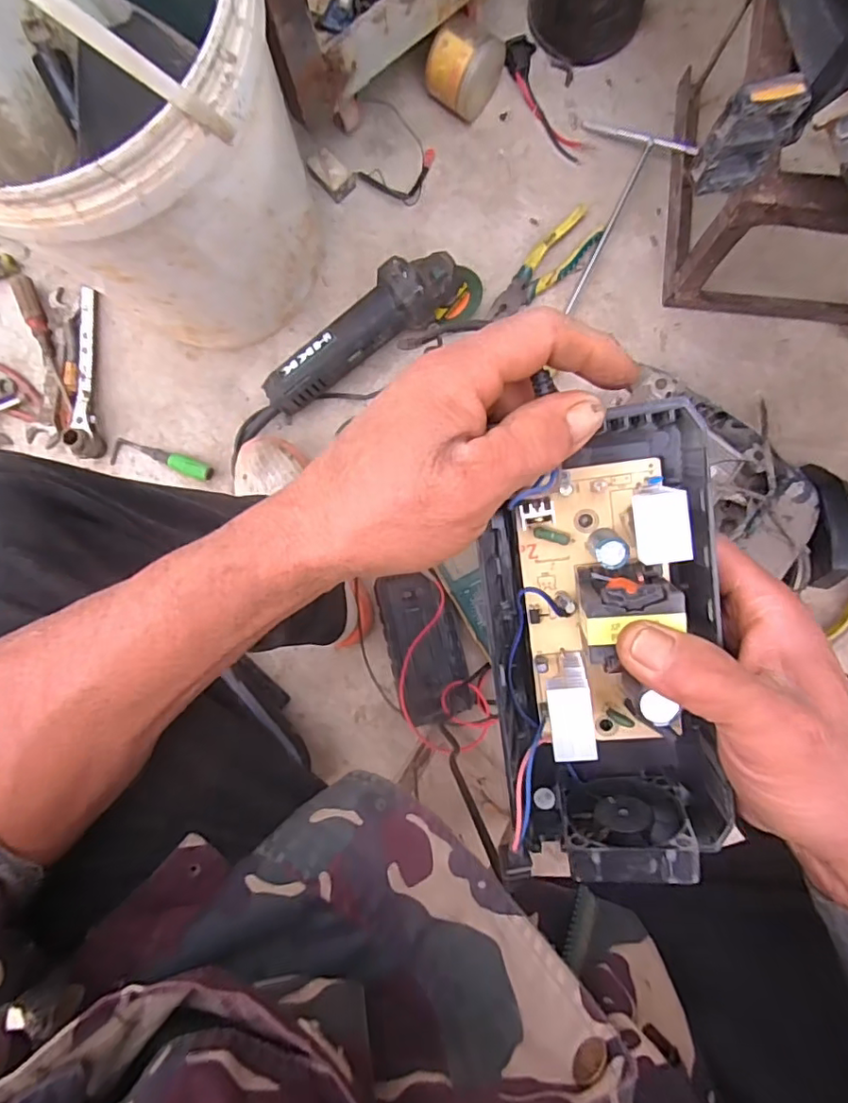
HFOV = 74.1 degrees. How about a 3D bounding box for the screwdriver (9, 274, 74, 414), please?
[{"bbox_3d":[-0.488,-0.265,0.717,0.023,0.019,0.173,-18,88,1],"label":"screwdriver"}]

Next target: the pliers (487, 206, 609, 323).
[{"bbox_3d":[0.150,-0.358,0.711,0.170,0.016,0.054,-41,87,0],"label":"pliers"}]

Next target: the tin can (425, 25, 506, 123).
[{"bbox_3d":[0.051,-0.588,0.684,0.072,0.078,0.087,35,90,3],"label":"tin can"}]

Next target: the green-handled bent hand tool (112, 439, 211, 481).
[{"bbox_3d":[-0.340,-0.120,0.726,0.142,0.019,0.035,10,89,2],"label":"green-handled bent hand tool"}]

